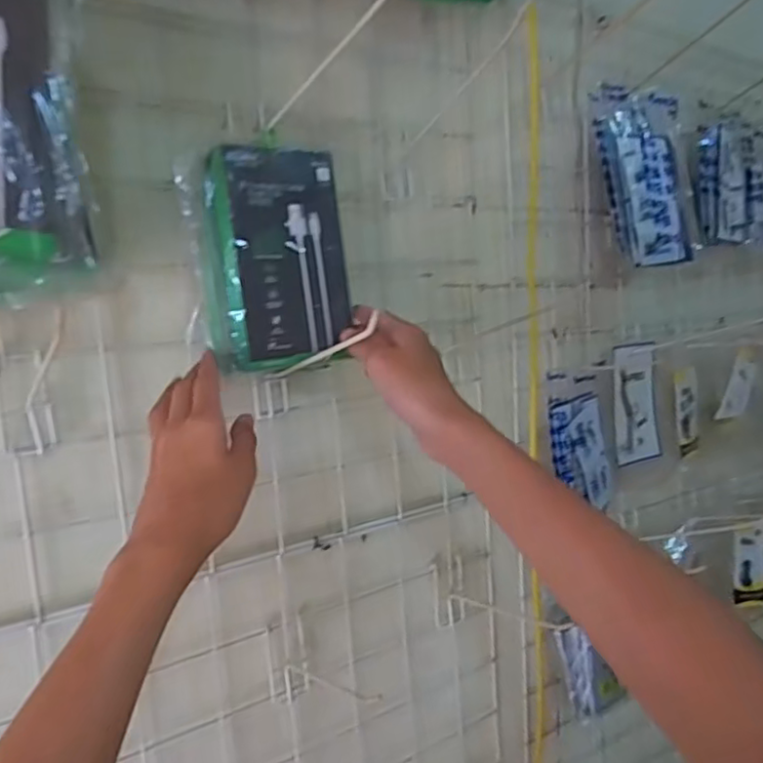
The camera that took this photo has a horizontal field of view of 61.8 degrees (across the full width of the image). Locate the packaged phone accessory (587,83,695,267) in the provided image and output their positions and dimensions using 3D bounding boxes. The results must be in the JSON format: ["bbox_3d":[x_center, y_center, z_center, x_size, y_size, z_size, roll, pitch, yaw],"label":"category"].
[{"bbox_3d":[0.287,-0.222,0.691,0.106,0.192,0.024,-8,-1,-21],"label":"packaged phone accessory"}]

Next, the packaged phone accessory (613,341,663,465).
[{"bbox_3d":[0.303,0.026,0.760,0.079,0.138,0.007,-10,6,-30],"label":"packaged phone accessory"}]

